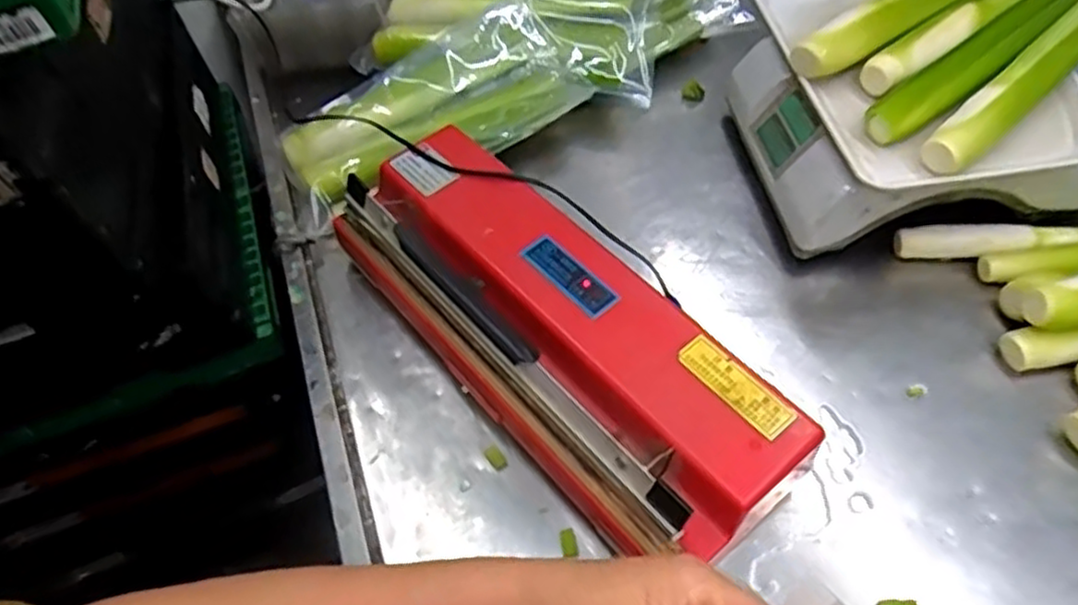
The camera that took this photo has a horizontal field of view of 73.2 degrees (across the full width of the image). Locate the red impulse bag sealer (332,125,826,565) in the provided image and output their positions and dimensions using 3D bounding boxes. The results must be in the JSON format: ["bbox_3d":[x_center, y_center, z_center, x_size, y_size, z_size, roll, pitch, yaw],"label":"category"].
[{"bbox_3d":[0.005,0.018,0.608,0.167,0.103,0.449,-35,58,-20],"label":"red impulse bag sealer"}]

